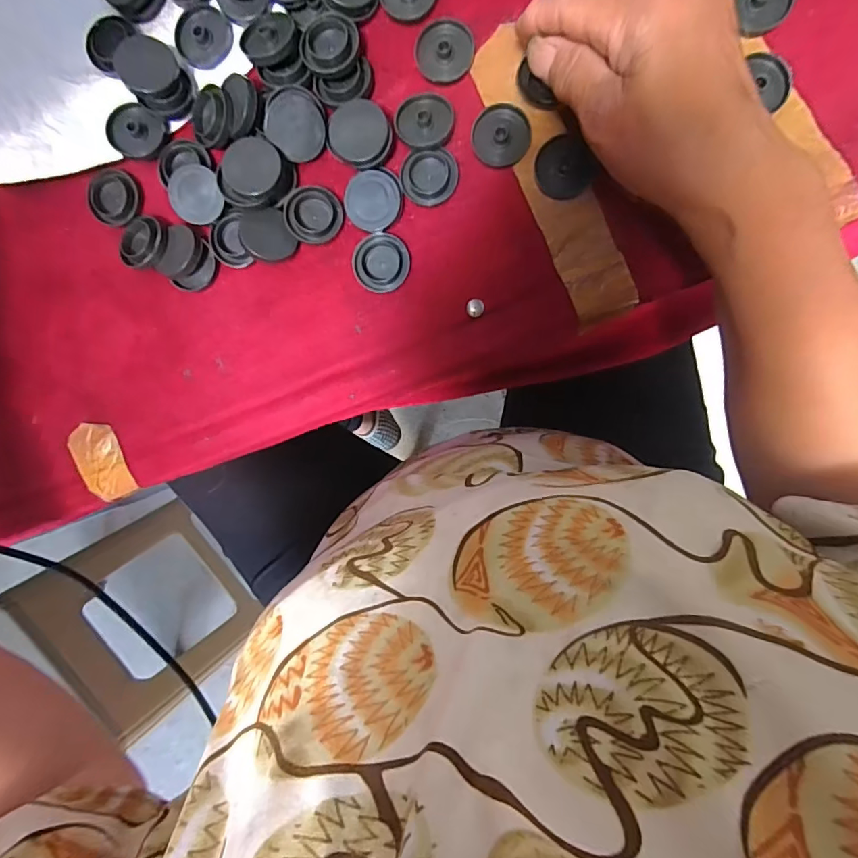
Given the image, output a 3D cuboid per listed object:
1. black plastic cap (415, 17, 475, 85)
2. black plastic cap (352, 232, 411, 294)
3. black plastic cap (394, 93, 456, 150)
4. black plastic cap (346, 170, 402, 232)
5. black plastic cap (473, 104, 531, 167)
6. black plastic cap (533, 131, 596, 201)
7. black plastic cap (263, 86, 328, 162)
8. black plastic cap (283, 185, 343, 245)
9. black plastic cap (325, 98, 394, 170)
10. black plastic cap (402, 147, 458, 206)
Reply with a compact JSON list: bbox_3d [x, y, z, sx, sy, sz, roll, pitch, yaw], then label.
[{"bbox_3d":[0.009,-0.211,0.272,0.032,0.010,0.029,2,96,6],"label":"black plastic cap"},{"bbox_3d":[-0.029,-0.099,0.288,0.033,0.004,0.033,1,96,6],"label":"black plastic cap"},{"bbox_3d":[-0.002,-0.175,0.276,0.032,0.009,0.028,16,97,4],"label":"black plastic cap"},{"bbox_3d":[-0.032,-0.133,0.281,0.031,0.007,0.033,7,96,6],"label":"black plastic cap"},{"bbox_3d":[0.041,-0.167,0.273,0.032,0.006,0.032,1,96,6],"label":"black plastic cap"},{"bbox_3d":[0.076,-0.147,0.273,0.030,0.005,0.032,1,96,6],"label":"black plastic cap"},{"bbox_3d":[-0.076,-0.174,0.276,0.035,0.011,0.035,-6,119,-10],"label":"black plastic cap"},{"bbox_3d":[-0.068,-0.127,0.288,0.033,0.007,0.031,1,96,6],"label":"black plastic cap"},{"bbox_3d":[-0.039,-0.163,0.267,0.035,0.005,0.032,4,121,7],"label":"black plastic cap"},{"bbox_3d":[0.000,-0.145,0.279,0.032,0.007,0.029,7,96,6],"label":"black plastic cap"}]

